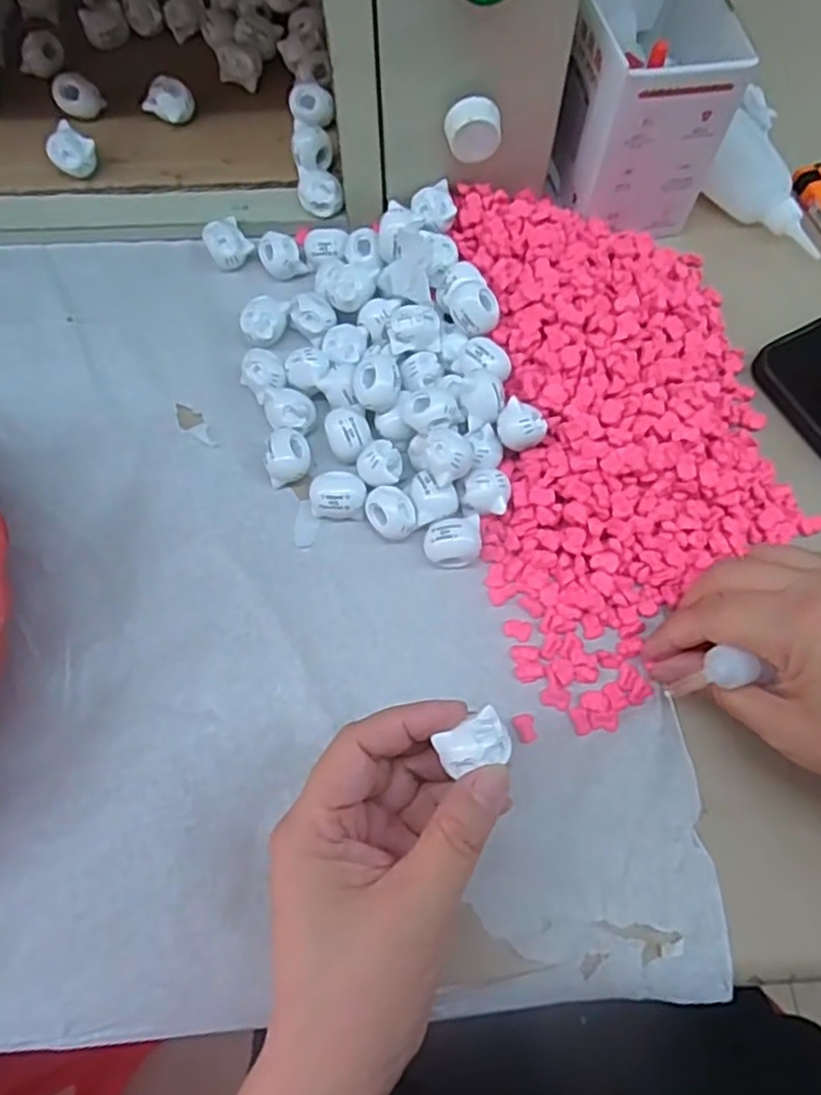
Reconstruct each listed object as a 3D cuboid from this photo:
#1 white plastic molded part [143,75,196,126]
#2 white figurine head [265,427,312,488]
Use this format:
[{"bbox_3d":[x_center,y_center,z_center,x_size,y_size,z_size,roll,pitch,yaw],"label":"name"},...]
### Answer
[{"bbox_3d":[-0.137,-0.254,0.418,0.024,0.018,0.020,27,69,10],"label":"white plastic molded part"},{"bbox_3d":[-0.058,-0.044,0.346,0.020,0.014,0.023,-9,67,-5],"label":"white figurine head"}]

